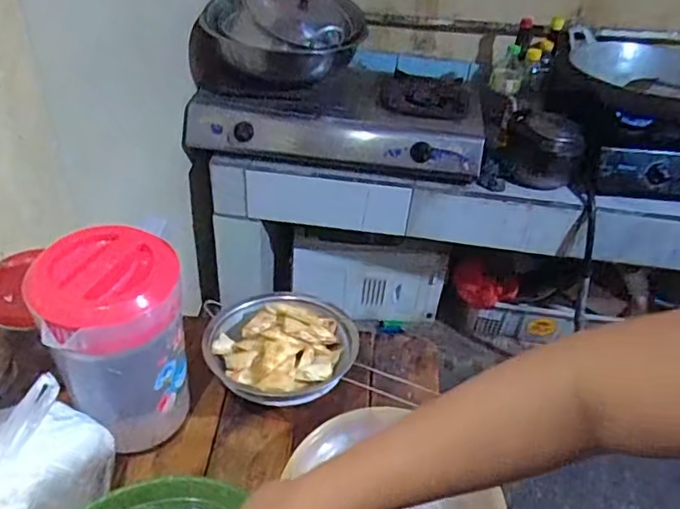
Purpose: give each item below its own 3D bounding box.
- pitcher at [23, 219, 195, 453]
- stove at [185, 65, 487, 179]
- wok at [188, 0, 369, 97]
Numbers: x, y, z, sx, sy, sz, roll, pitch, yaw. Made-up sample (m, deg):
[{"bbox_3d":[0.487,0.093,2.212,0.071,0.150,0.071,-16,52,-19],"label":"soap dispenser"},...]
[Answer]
[{"bbox_3d":[-0.215,0.090,0.584,0.116,0.215,0.109,-5,41,-11],"label":"pitcher"},{"bbox_3d":[0.012,-0.391,1.515,0.714,0.137,0.393,7,40,2],"label":"stove"},{"bbox_3d":[-0.154,-0.569,1.488,0.414,0.175,0.368,4,40,-1],"label":"wok"}]

